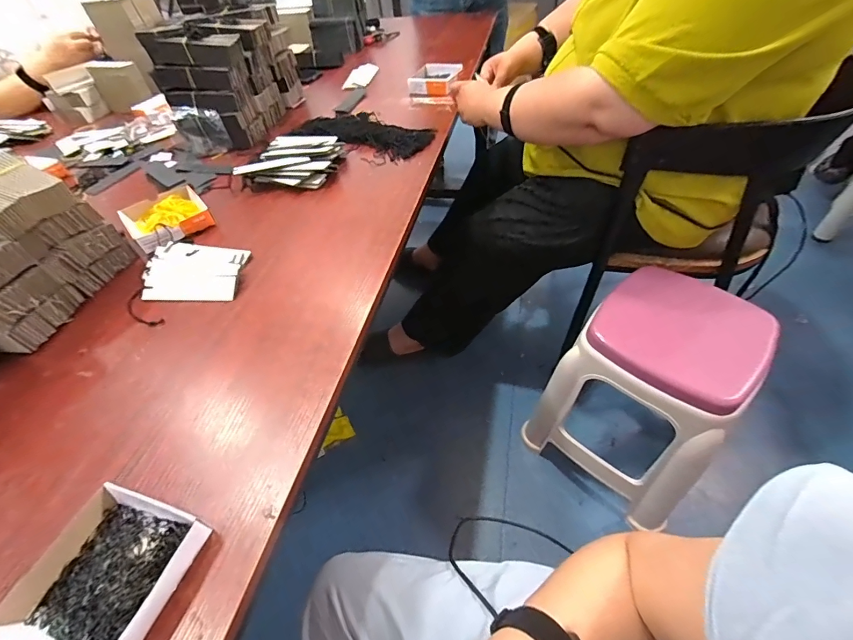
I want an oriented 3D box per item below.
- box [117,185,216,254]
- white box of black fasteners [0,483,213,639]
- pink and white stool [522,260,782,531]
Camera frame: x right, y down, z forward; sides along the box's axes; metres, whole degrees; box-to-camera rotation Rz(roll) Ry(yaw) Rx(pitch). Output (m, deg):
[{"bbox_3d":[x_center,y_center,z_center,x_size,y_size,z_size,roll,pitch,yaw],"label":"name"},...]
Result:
[{"bbox_3d":[-0.405,-0.158,0.619,0.110,0.033,0.119,-35,54,-24],"label":"box"},{"bbox_3d":[-0.234,0.186,0.288,0.107,0.033,0.102,11,50,15],"label":"white box of black fasteners"},{"bbox_3d":[0.468,0.155,0.890,0.314,0.445,0.334,33,58,29],"label":"pink and white stool"}]

